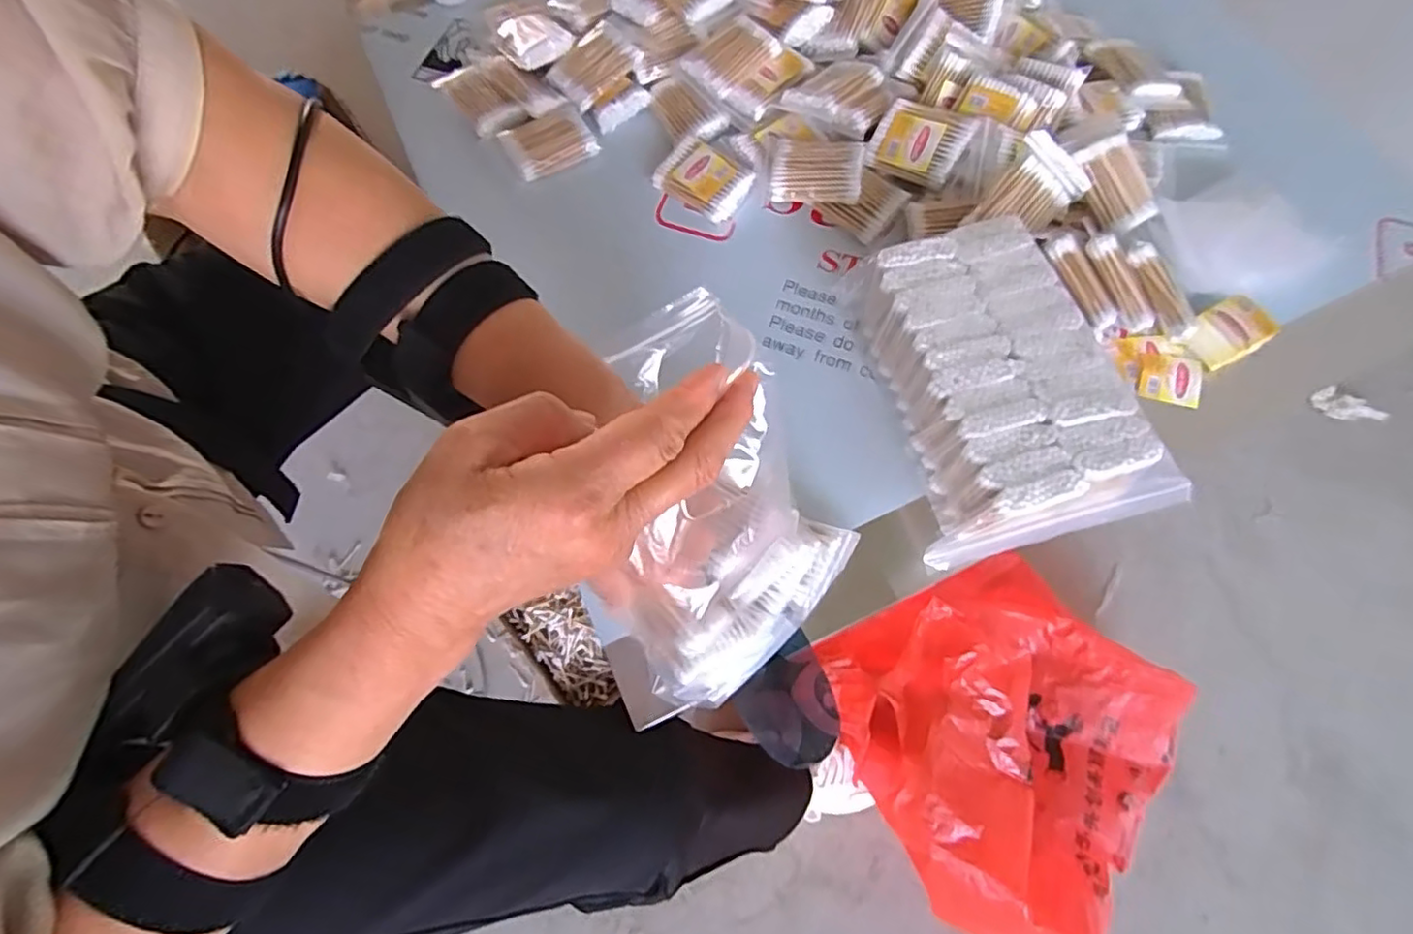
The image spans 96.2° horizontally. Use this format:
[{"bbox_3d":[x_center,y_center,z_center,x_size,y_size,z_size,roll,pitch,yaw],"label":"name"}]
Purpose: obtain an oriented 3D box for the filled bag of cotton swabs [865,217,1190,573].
[{"bbox_3d":[0.199,-0.056,0.434,0.152,0.067,0.217,-14,69,-5],"label":"filled bag of cotton swabs"}]

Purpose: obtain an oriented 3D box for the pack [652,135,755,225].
[{"bbox_3d":[-0.002,-0.251,0.549,0.076,0.016,0.056,32,72,13],"label":"pack"}]

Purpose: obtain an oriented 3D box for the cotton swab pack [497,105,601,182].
[{"bbox_3d":[-0.142,-0.293,0.571,0.072,0.018,0.056,-30,71,-11],"label":"cotton swab pack"}]

